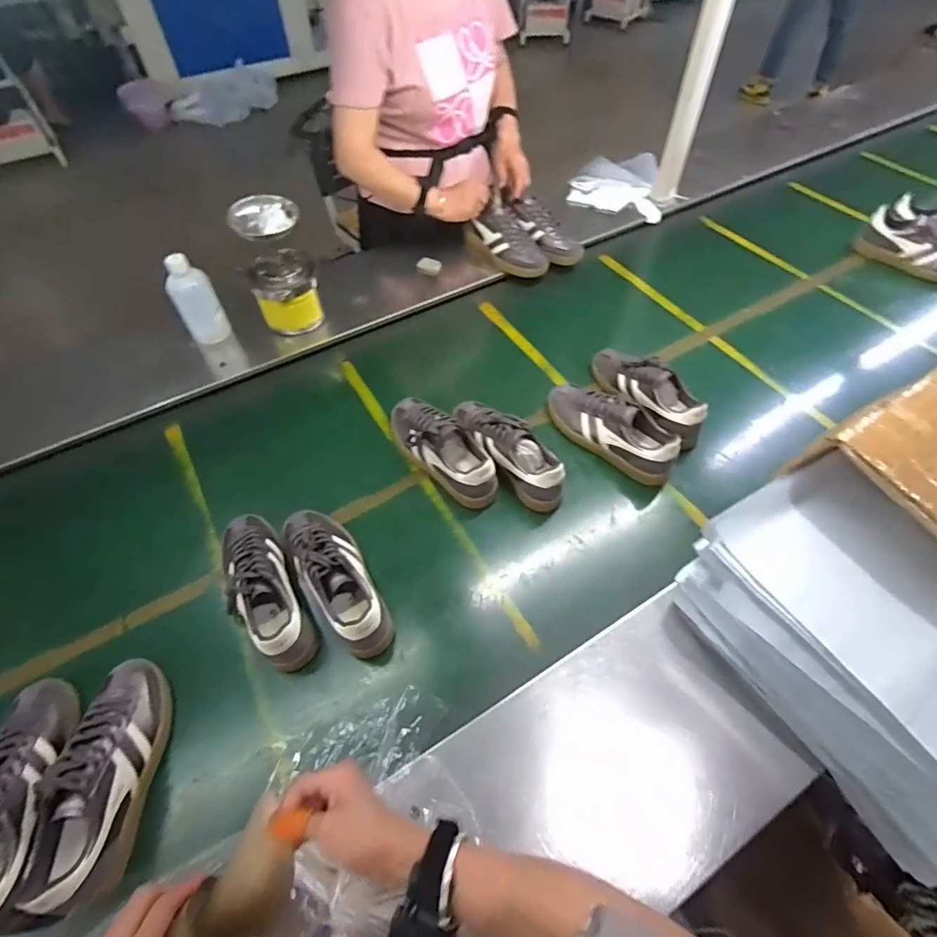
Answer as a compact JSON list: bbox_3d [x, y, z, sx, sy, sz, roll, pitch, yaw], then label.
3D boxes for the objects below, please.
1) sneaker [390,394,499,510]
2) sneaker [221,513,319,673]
[{"bbox_3d":[-0.047,-0.042,0.852,0.089,0.087,0.251,-38,63,-23],"label":"sneaker"},{"bbox_3d":[-0.295,0.164,0.718,0.090,0.088,0.253,-25,59,-16],"label":"sneaker"}]

